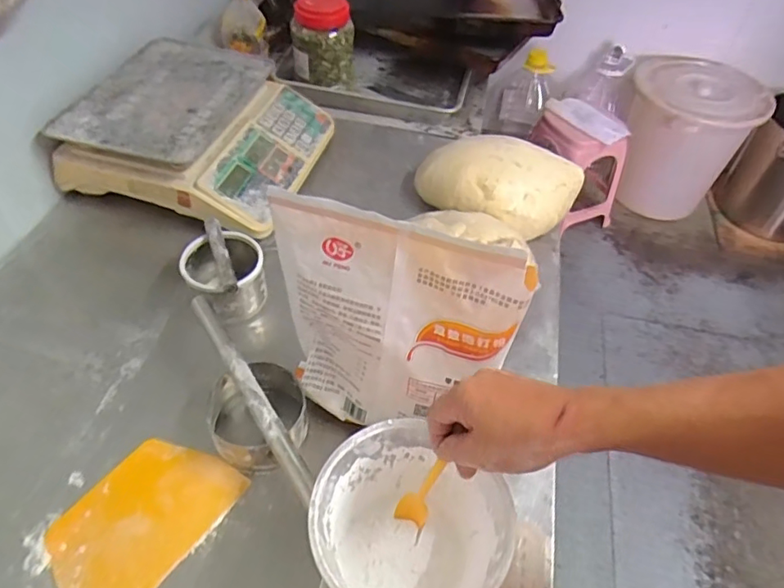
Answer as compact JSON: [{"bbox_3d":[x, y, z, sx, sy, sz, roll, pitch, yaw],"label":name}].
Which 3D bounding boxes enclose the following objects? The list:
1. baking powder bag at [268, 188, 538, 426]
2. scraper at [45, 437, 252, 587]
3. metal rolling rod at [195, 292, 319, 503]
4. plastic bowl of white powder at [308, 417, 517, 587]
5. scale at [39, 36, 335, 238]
[{"bbox_3d":[-0.004,0.040,0.541,0.243,0.258,0.055,16,48,10],"label":"baking powder bag"},{"bbox_3d":[-0.269,0.238,0.581,0.135,0.011,0.190,27,55,23],"label":"scraper"},{"bbox_3d":[-0.160,0.101,0.608,0.022,0.016,0.292,-25,54,-24],"label":"metal rolling rod"},{"bbox_3d":[0.015,0.215,0.486,0.161,0.107,0.152,2,47,-2],"label":"plastic bowl of white powder"},{"bbox_3d":[-0.317,-0.280,0.931,0.377,0.096,0.350,17,49,11],"label":"scale"}]

